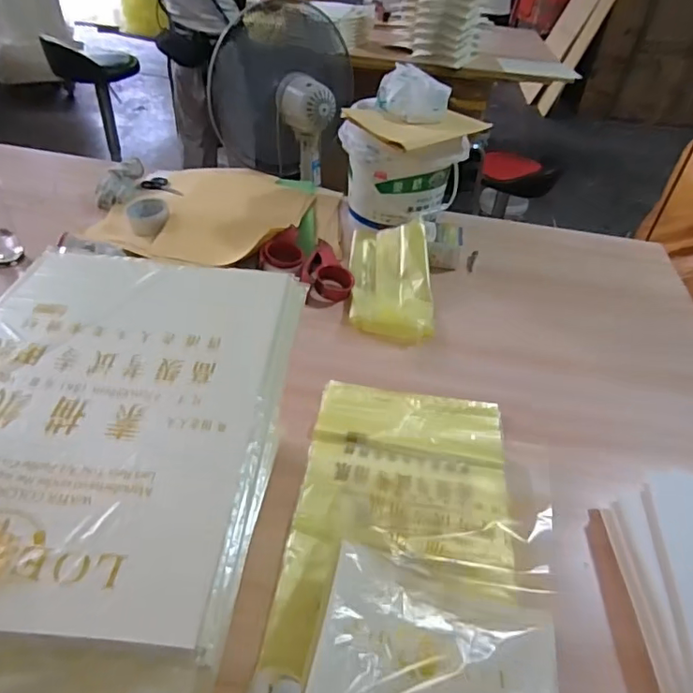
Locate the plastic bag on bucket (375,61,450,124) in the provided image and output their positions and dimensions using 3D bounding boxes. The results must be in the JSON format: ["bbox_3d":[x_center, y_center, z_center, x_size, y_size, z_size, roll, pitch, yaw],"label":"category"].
[{"bbox_3d":[0.146,-0.551,1.155,0.151,0.082,0.116,7,41,0],"label":"plastic bag on bucket"}]

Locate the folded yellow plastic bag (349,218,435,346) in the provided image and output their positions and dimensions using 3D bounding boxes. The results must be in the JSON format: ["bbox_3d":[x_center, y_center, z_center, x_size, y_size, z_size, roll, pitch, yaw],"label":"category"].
[{"bbox_3d":[0.094,-0.145,1.097,0.167,0.080,0.322,4,41,-3],"label":"folded yellow plastic bag"}]

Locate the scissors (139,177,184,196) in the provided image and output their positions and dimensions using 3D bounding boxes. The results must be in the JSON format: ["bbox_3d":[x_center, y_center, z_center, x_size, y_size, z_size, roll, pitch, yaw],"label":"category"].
[{"bbox_3d":[-0.467,-0.405,1.352,0.073,0.013,0.197,-27,39,-33],"label":"scissors"}]

